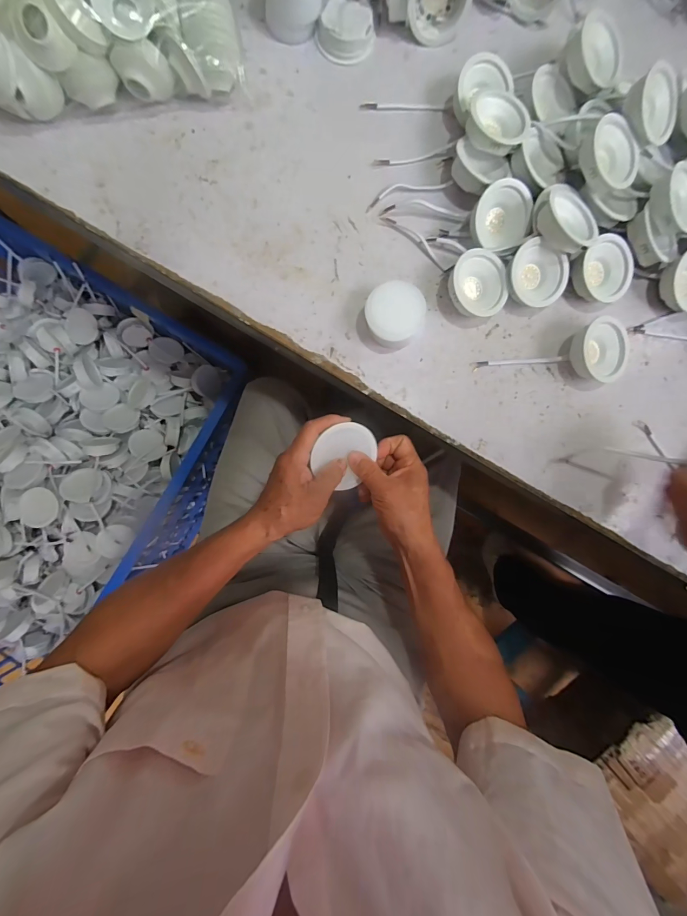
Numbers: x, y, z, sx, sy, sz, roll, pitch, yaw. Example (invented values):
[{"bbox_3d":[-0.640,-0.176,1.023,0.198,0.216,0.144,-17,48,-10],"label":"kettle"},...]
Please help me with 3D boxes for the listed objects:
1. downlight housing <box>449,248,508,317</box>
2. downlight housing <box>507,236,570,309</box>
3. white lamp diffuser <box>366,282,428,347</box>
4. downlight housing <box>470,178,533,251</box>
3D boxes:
[{"bbox_3d":[0.152,-0.198,0.416,0.068,0.022,0.068,-3,109,-10],"label":"downlight housing"},{"bbox_3d":[0.222,-0.209,0.423,0.069,0.026,0.069,21,99,-10],"label":"downlight housing"},{"bbox_3d":[0.056,-0.160,0.411,0.065,0.037,0.062,0,88,-2],"label":"white lamp diffuser"},{"bbox_3d":[0.179,-0.273,0.413,0.067,0.029,0.067,-3,114,-7],"label":"downlight housing"}]

